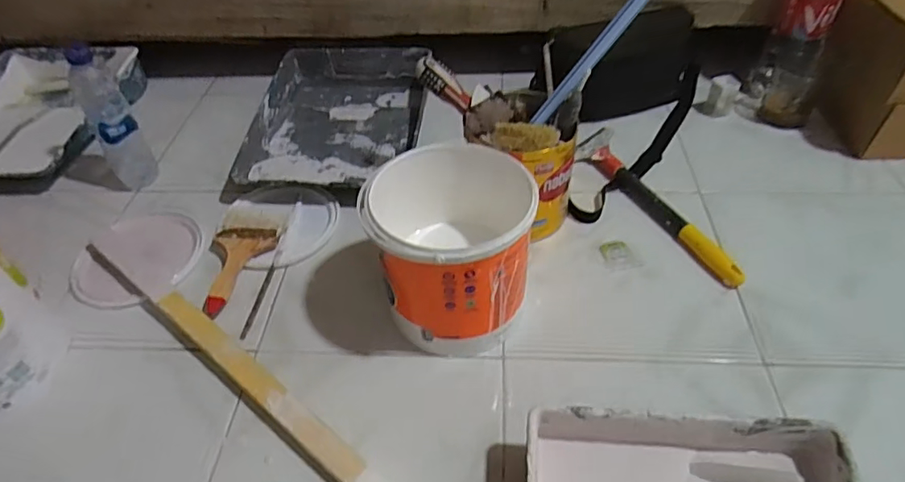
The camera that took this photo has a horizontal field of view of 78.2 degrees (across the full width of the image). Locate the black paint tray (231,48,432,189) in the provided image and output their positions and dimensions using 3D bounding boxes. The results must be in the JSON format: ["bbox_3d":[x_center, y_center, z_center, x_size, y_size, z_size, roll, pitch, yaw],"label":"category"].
[{"bbox_3d":[-0.192,-0.222,0.982,0.292,0.068,0.374,-2,45,4],"label":"black paint tray"}]

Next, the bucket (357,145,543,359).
[{"bbox_3d":[0.002,0.011,0.665,0.177,0.183,0.180,-2,47,2],"label":"bucket"}]

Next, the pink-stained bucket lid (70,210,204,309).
[{"bbox_3d":[-0.458,0.015,0.816,0.175,0.016,0.178,-3,45,3],"label":"pink-stained bucket lid"}]

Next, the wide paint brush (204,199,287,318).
[{"bbox_3d":[-0.298,0.019,0.785,0.089,0.023,0.212,-1,45,5],"label":"wide paint brush"}]

